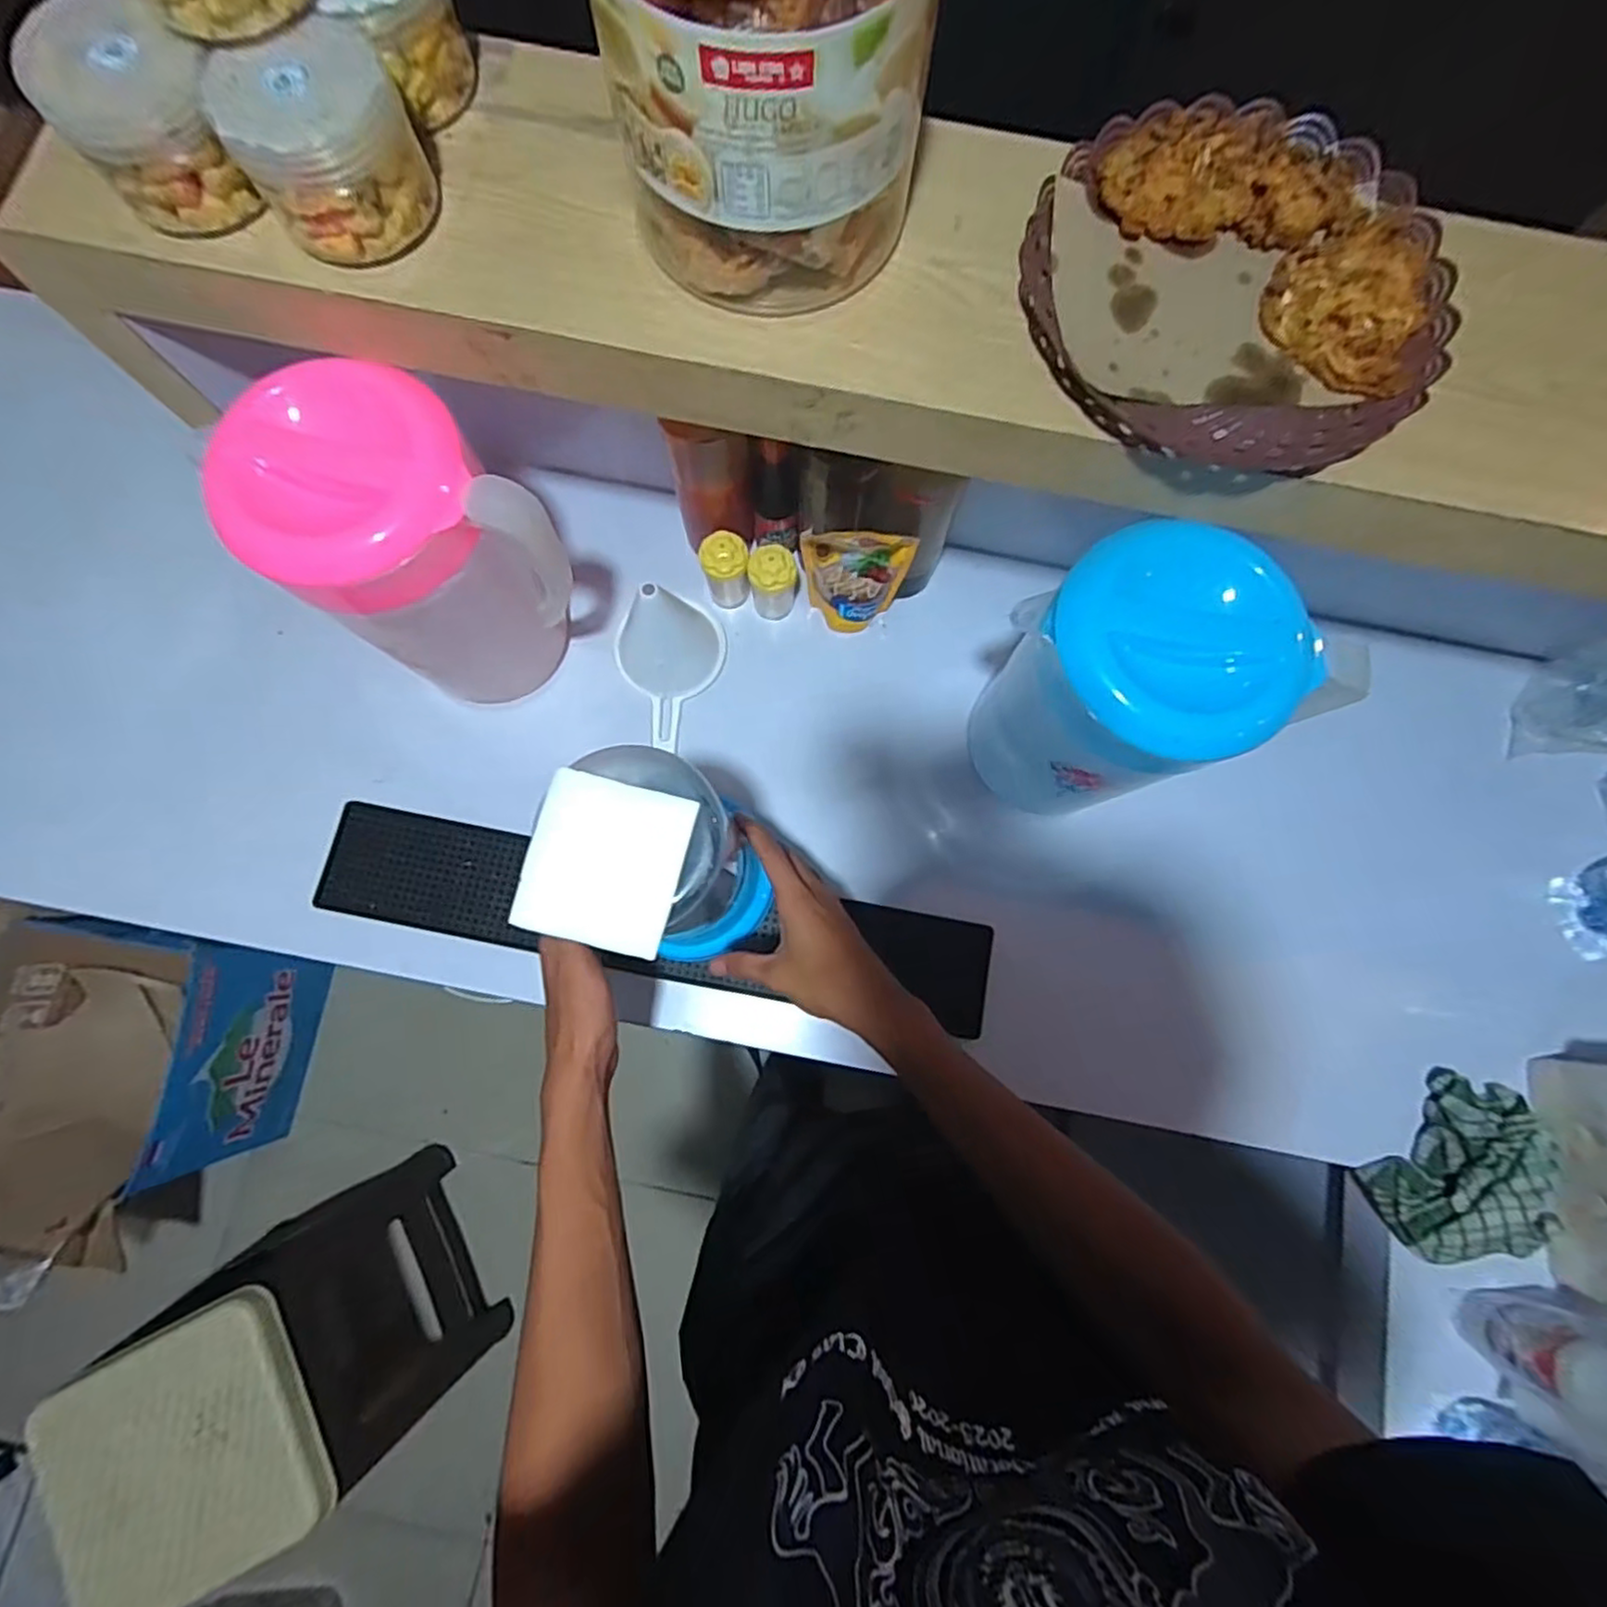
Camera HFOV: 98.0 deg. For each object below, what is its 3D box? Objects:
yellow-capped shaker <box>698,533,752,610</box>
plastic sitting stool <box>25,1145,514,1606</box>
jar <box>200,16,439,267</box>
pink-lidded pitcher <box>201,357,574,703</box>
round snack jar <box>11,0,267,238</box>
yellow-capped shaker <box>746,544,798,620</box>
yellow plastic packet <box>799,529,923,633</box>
[{"bbox_3d":[-0.072,-0.214,0.651,0.041,0.082,0.040,0,79,-1],"label":"yellow-capped shaker"},{"bbox_3d":[-0.738,0.804,1.029,0.275,0.463,0.313,-26,81,-6],"label":"plastic sitting stool"},{"bbox_3d":[-0.250,-0.349,0.372,0.084,0.059,0.076,-21,80,-5],"label":"jar"},{"bbox_3d":[-0.268,-0.170,0.531,0.152,0.262,0.145,34,80,5],"label":"pink-lidded pitcher"},{"bbox_3d":[-0.346,-0.359,0.368,0.087,0.064,0.076,44,81,7],"label":"round snack jar"},{"bbox_3d":[-0.028,-0.201,0.644,0.042,0.077,0.035,0,79,-1],"label":"yellow-capped shaker"},{"bbox_3d":[0.046,-0.194,0.617,0.096,0.116,0.037,0,79,-1],"label":"yellow plastic packet"}]

